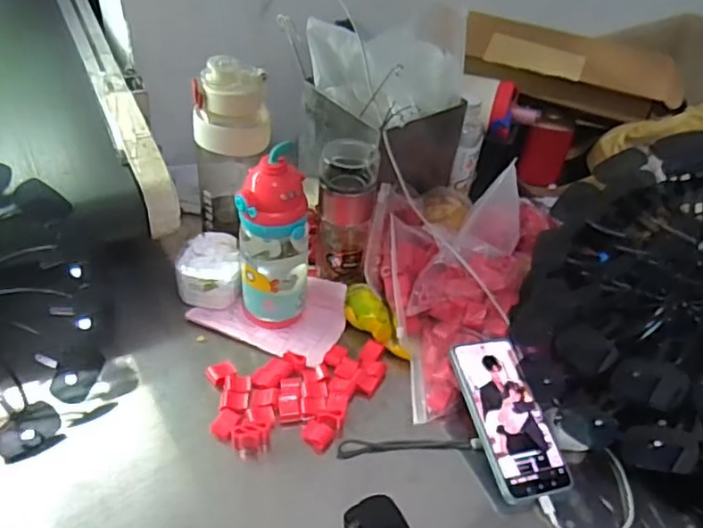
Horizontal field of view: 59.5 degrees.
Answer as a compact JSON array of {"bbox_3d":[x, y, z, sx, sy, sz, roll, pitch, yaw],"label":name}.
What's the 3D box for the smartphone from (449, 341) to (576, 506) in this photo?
[{"bbox_3d":[0.157,0.150,0.611,0.074,0.015,0.159,-7,59,-15],"label":"smartphone"}]

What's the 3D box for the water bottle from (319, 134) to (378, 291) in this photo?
[{"bbox_3d":[-0.007,-0.055,0.716,0.065,0.162,0.064,5,42,-2],"label":"water bottle"}]

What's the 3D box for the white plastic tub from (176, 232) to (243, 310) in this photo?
[{"bbox_3d":[-0.172,0.010,0.746,0.073,0.058,0.077,4,42,-3],"label":"white plastic tub"}]

